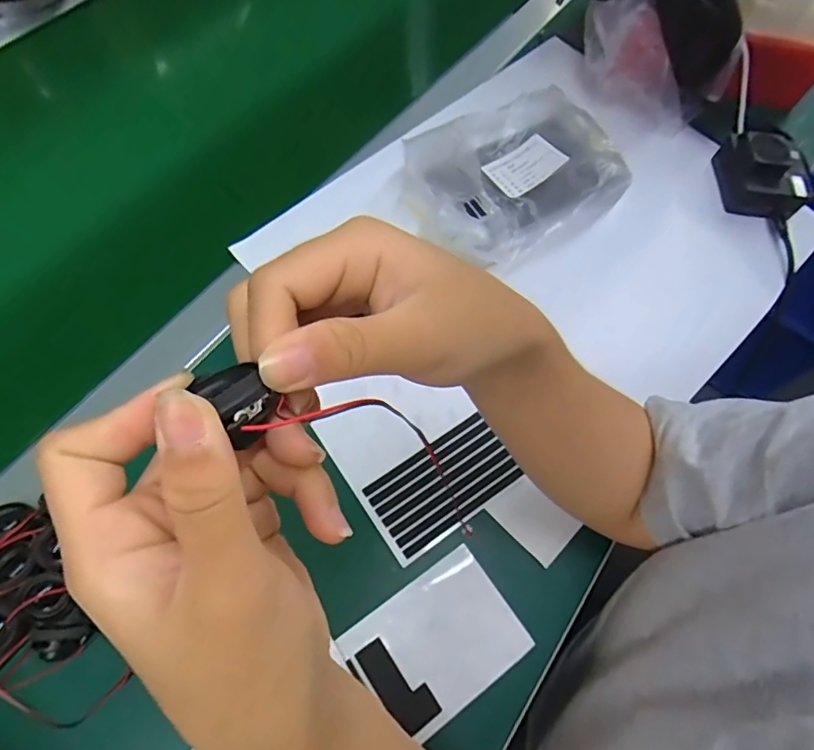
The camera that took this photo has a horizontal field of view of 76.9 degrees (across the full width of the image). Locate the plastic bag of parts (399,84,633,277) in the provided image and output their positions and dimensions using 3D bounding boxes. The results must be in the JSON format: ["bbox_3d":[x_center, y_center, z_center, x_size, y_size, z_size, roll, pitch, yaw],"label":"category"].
[{"bbox_3d":[0.098,-0.192,0.479,0.211,0.042,0.160,-33,72,-17],"label":"plastic bag of parts"}]

